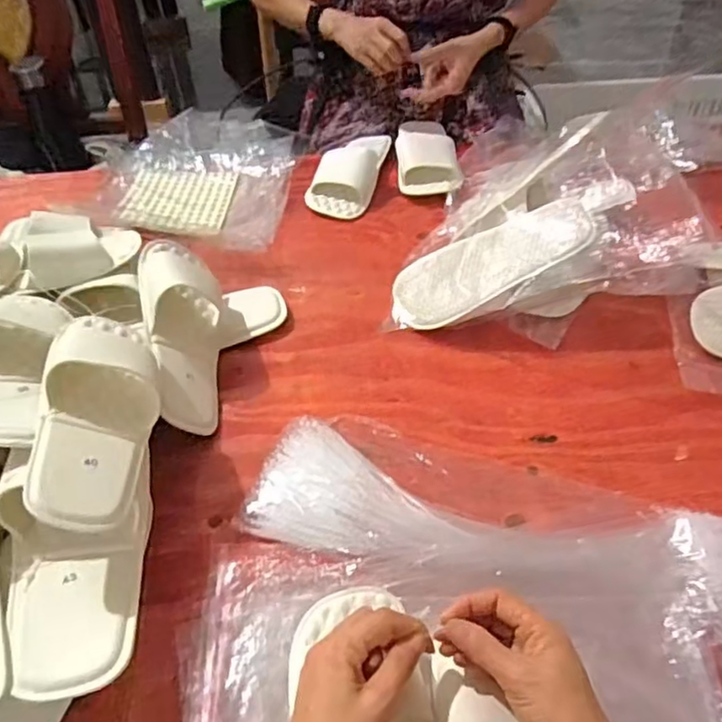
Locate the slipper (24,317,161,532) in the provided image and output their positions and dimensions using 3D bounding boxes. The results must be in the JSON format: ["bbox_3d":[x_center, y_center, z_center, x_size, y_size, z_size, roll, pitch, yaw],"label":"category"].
[{"bbox_3d":[-0.222,0.043,0.542,0.094,0.059,0.229,17,37,-30],"label":"slipper"}]

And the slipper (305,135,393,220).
[{"bbox_3d":[-0.017,-0.300,0.968,0.091,0.052,0.196,11,49,11],"label":"slipper"}]

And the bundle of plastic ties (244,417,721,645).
[{"bbox_3d":[0.112,0.148,0.560,0.429,0.028,0.132,14,49,13],"label":"bundle of plastic ties"}]

